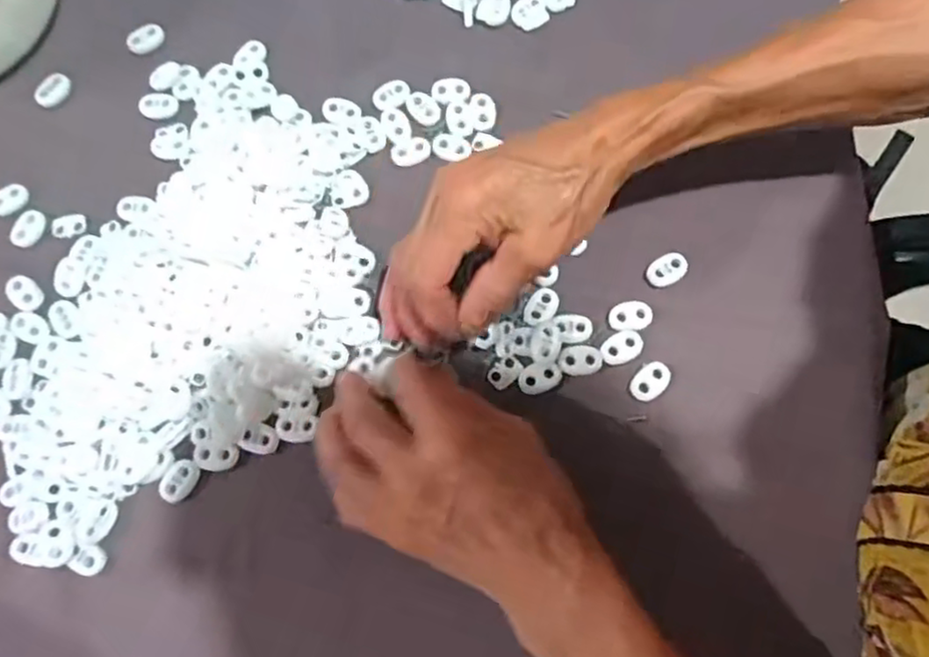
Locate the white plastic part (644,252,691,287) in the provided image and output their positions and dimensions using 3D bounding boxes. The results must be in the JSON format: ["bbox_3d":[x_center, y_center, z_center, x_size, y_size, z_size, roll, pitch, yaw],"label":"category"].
[{"bbox_3d":[0.108,-0.032,0.368,0.023,0.004,0.015,-27,77,-6],"label":"white plastic part"}]

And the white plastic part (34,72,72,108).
[{"bbox_3d":[-0.243,-0.141,0.409,0.014,0.005,0.023,36,79,9],"label":"white plastic part"}]

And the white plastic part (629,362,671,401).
[{"bbox_3d":[0.095,0.027,0.355,0.015,0.004,0.022,44,81,11],"label":"white plastic part"}]

